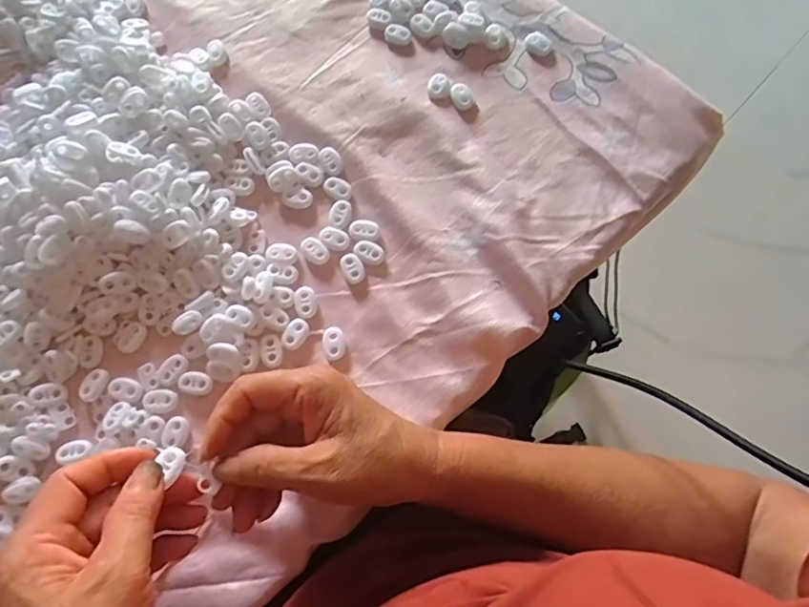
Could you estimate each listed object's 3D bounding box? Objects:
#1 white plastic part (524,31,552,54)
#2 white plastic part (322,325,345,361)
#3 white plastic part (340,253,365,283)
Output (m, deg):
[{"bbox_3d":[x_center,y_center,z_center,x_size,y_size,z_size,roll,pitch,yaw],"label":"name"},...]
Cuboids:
[{"bbox_3d":[0.108,-0.210,0.445,0.022,0.006,0.017,31,76,8],"label":"white plastic part"},{"bbox_3d":[-0.048,0.028,0.376,0.015,0.005,0.023,-11,74,-4],"label":"white plastic part"},{"bbox_3d":[-0.037,-0.025,0.391,0.015,0.005,0.022,-30,77,-9],"label":"white plastic part"}]

